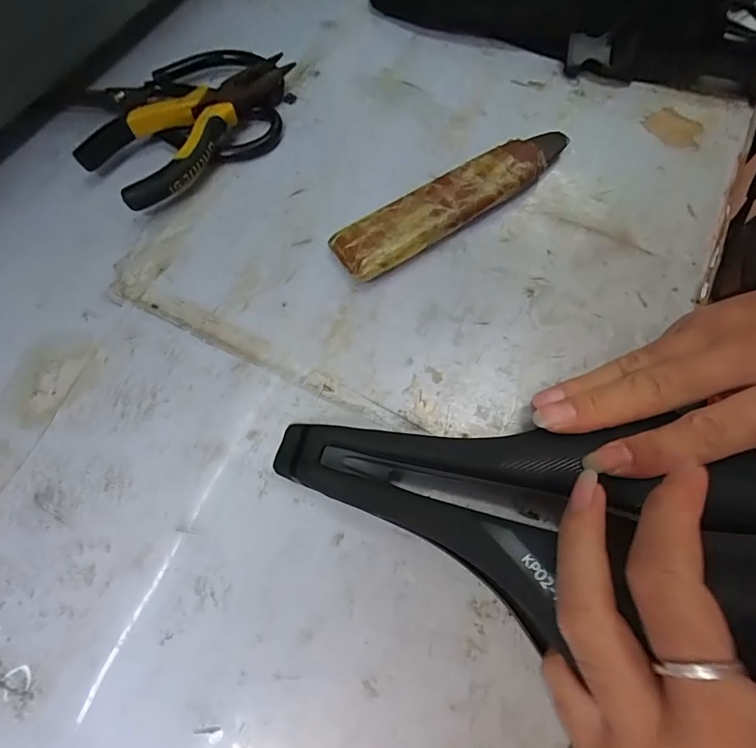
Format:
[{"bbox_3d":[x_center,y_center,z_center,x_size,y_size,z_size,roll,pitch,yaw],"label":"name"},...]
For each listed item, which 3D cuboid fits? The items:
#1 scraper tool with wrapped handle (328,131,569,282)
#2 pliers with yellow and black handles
[{"bbox_3d":[0.057,-0.118,0.302,0.189,0.019,0.038,-33,73,-14],"label":"scraper tool with wrapped handle"},{"bbox_3d":[-0.127,-0.182,0.318,0.076,0.028,0.165,34,71,11],"label":"pliers with yellow and black handles"}]

